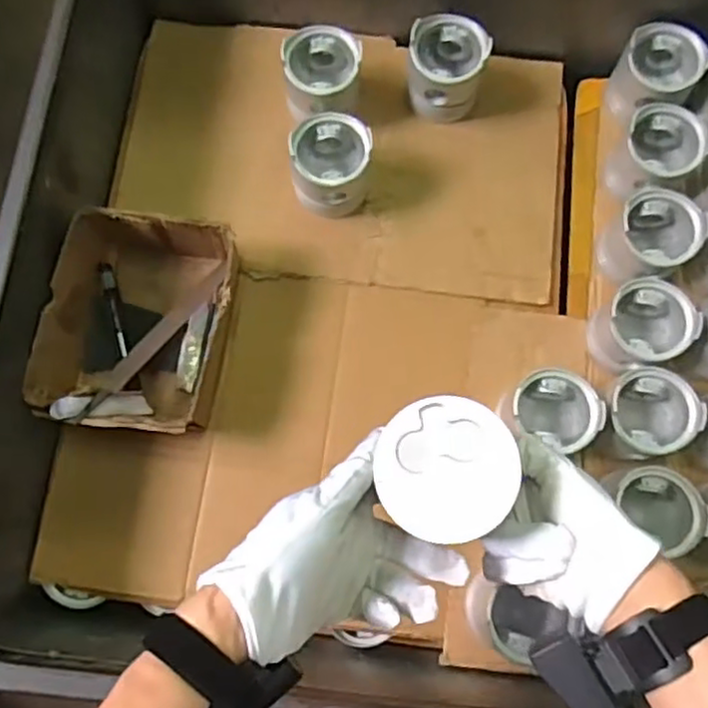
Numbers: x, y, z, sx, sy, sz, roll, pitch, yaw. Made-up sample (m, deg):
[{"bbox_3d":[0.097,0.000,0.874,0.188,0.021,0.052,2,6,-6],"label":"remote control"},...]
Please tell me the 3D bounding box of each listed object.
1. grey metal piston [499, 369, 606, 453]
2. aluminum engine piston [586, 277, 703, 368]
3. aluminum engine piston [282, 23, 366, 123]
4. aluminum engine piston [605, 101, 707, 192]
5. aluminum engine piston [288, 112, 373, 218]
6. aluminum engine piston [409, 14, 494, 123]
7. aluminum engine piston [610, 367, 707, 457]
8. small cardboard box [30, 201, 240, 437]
[{"bbox_3d":[0.191,0.061,0.695,0.083,0.080,0.081,0,77,-1],"label":"grey metal piston"},{"bbox_3d":[0.297,-0.028,0.725,0.084,0.079,0.081,0,77,-1],"label":"aluminum engine piston"},{"bbox_3d":[-0.036,-0.310,0.784,0.085,0.077,0.082,7,77,0],"label":"aluminum engine piston"},{"bbox_3d":[0.334,-0.221,0.775,0.087,0.084,0.083,0,77,-1],"label":"aluminum engine piston"},{"bbox_3d":[-0.025,-0.205,0.765,0.085,0.083,0.085,1,77,-1],"label":"aluminum engine piston"},{"bbox_3d":[0.102,-0.322,0.792,0.087,0.091,0.082,0,77,-1],"label":"aluminum engine piston"},{"bbox_3d":[0.290,0.061,0.697,0.083,0.077,0.081,0,77,-1],"label":"aluminum engine piston"},{"bbox_3d":[-0.220,-0.027,0.721,0.166,0.090,0.217,10,77,1],"label":"small cardboard box"}]

